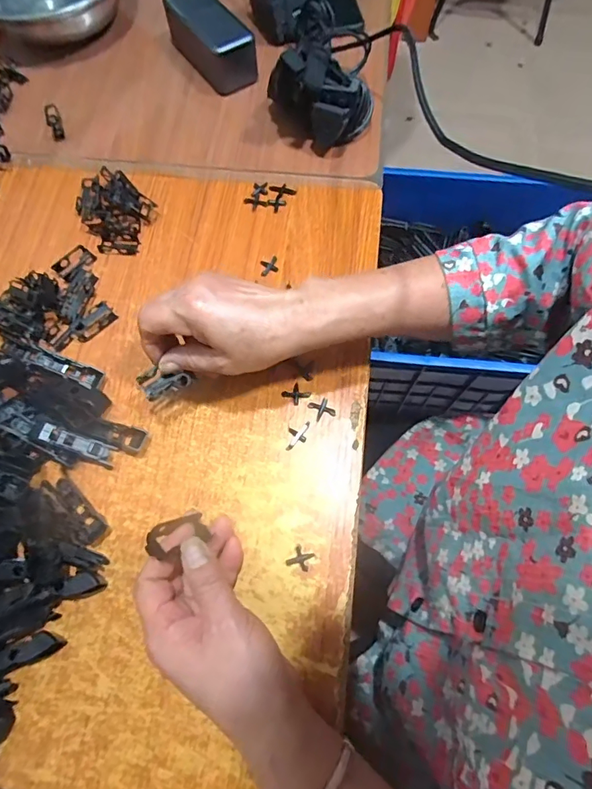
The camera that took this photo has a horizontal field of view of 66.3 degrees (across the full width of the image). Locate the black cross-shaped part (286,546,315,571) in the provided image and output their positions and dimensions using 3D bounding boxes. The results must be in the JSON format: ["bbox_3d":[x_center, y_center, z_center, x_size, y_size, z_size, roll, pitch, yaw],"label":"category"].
[{"bbox_3d":[0.003,0.126,0.348,0.017,0.004,0.016,25,71,11],"label":"black cross-shaped part"}]

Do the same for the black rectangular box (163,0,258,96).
[{"bbox_3d":[-0.102,-0.423,0.537,0.058,0.049,0.133,-31,71,-10],"label":"black rectangular box"}]

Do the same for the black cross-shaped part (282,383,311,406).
[{"bbox_3d":[0.000,-0.001,0.395,0.020,0.004,0.018,-37,72,-12],"label":"black cross-shaped part"}]

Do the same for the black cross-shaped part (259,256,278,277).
[{"bbox_3d":[-0.026,-0.126,0.445,0.019,0.004,0.016,-16,69,-4],"label":"black cross-shaped part"}]

